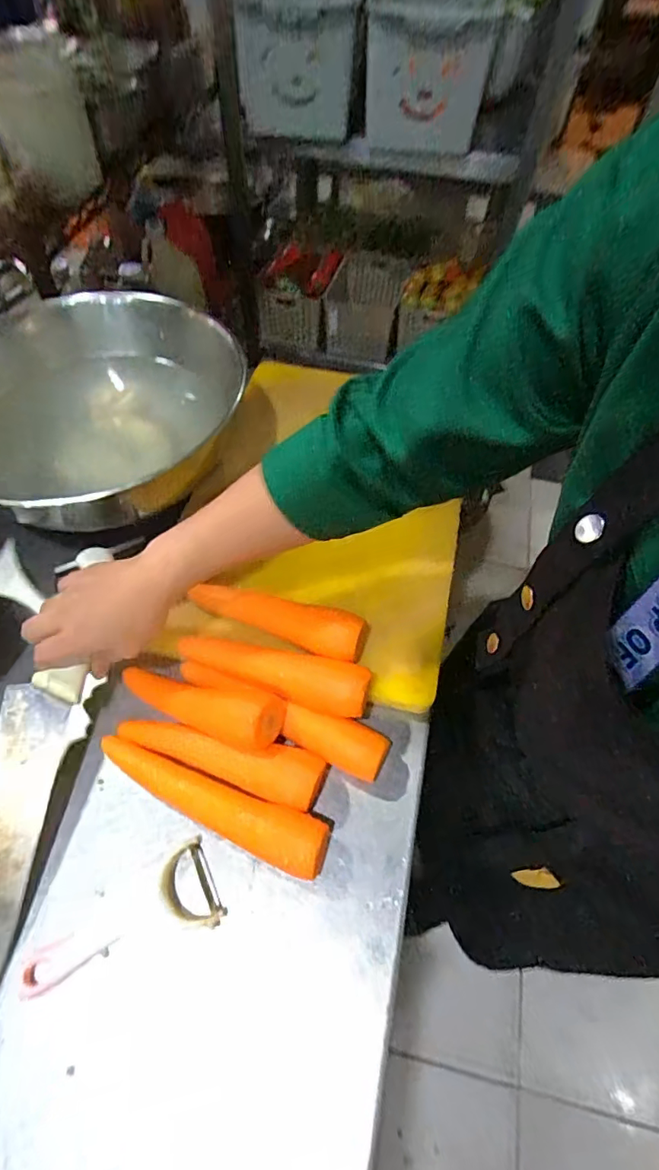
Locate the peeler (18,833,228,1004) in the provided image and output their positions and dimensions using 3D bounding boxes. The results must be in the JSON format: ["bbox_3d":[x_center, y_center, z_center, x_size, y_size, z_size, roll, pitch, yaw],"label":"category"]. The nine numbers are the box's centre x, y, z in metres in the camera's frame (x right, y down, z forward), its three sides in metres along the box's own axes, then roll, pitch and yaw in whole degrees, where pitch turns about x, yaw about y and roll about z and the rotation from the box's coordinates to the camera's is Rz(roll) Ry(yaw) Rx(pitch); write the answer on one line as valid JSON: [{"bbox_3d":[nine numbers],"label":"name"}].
[{"bbox_3d":[-0.148,0.256,0.369,0.140,0.026,0.059,-30,63,-20],"label":"peeler"}]

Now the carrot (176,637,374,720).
[{"bbox_3d":[-0.052,0.070,0.441,0.176,0.034,0.049,16,58,9],"label":"carrot"}]

